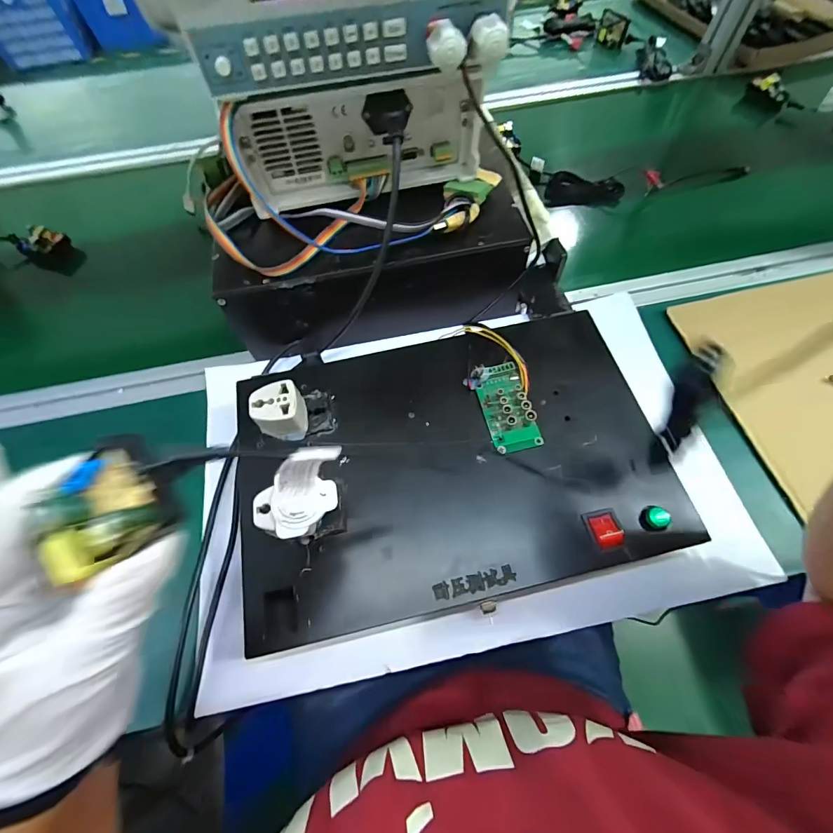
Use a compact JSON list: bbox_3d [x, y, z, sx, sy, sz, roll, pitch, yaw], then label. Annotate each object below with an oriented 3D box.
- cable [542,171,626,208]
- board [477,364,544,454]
[{"bbox_3d":[0.237,-0.317,0.562,0.102,0.041,0.022,11,65,7],"label":"cable"},{"bbox_3d":[0.078,-0.009,0.338,0.040,0.018,0.075,-11,64,-4],"label":"board"}]

